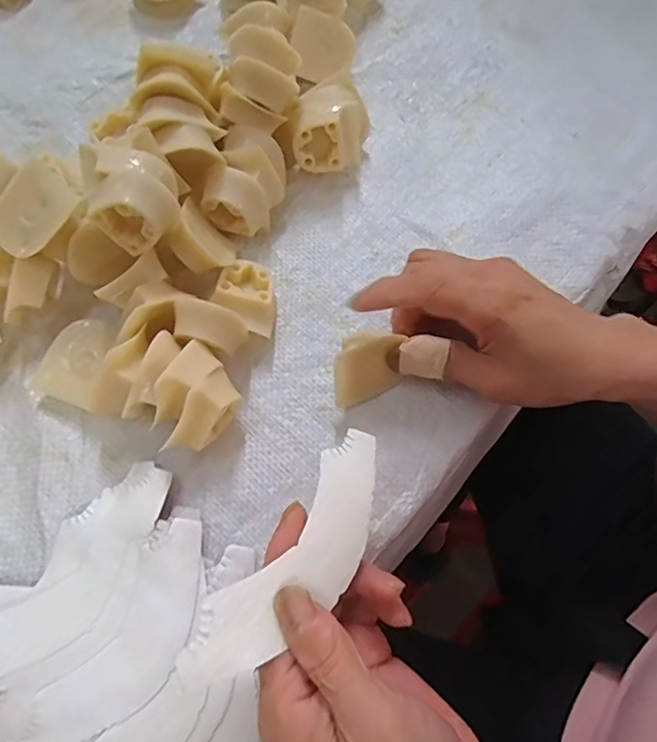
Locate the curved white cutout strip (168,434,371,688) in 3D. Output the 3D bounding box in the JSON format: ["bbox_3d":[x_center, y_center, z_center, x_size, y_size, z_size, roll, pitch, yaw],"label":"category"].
[{"bbox_3d":[-0.008,0.072,0.210,0.037,0.004,0.114,47,56,-5],"label":"curved white cutout strip"}]

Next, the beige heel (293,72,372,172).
[{"bbox_3d":[0.001,-0.148,0.334,0.048,0.043,0.049,1,70,-2],"label":"beige heel"}]

